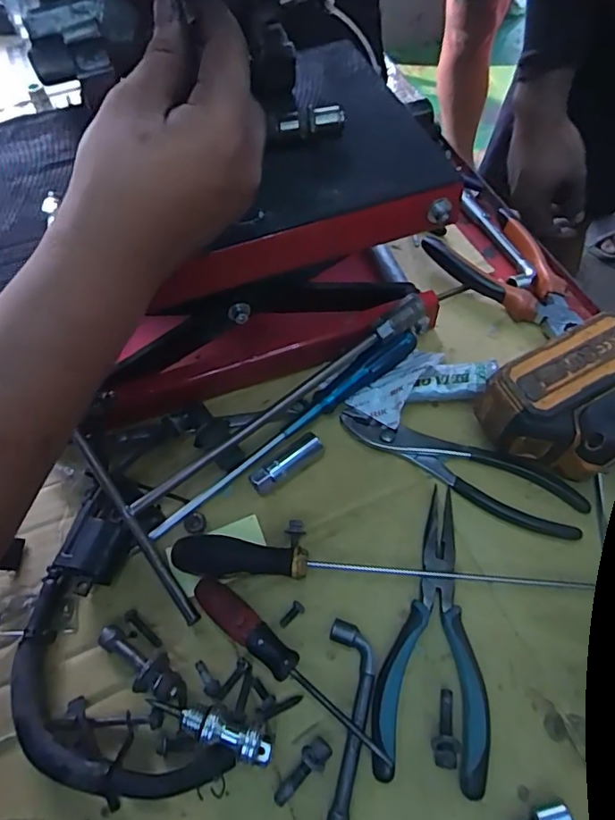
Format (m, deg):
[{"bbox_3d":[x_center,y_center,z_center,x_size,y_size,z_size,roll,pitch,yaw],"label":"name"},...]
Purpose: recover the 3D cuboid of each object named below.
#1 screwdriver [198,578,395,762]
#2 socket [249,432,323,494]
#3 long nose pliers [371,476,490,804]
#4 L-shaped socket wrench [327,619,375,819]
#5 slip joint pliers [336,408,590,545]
[{"bbox_3d":[-0.015,0.169,0.355,0.161,0.022,0.022,35,68,20],"label":"screwdriver"},{"bbox_3d":[-0.016,0.043,0.432,0.063,0.024,0.018,-33,64,-15],"label":"socket"},{"bbox_3d":[0.082,0.145,0.366,0.069,0.017,0.185,3,61,5],"label":"long nose pliers"},{"bbox_3d":[0.024,0.212,0.335,0.029,0.011,0.147,4,61,5],"label":"L-shaped socket wrench"},{"bbox_3d":[0.118,0.045,0.426,0.195,0.012,0.042,23,64,15],"label":"slip joint pliers"}]

